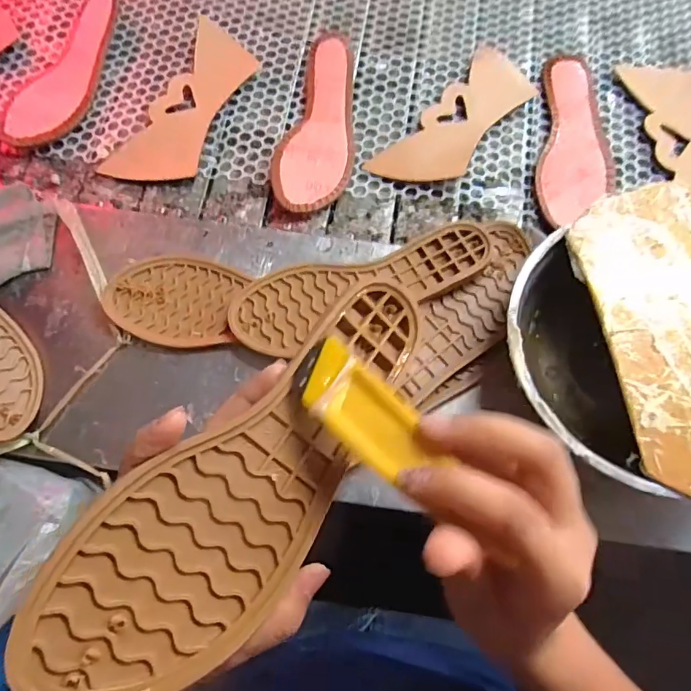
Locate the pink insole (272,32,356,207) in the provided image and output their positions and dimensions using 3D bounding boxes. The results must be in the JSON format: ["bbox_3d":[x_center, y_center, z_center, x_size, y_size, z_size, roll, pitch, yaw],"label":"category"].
[{"bbox_3d":[-0.026,-0.236,0.513,0.076,0.024,0.212,10,72,3],"label":"pink insole"}]

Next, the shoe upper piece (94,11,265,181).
[{"bbox_3d":[-0.171,-0.266,0.529,0.090,0.008,0.221,25,74,7],"label":"shoe upper piece"}]

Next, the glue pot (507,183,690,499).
[{"bbox_3d":[0.253,0.000,0.390,0.246,0.085,0.232,1,71,-2],"label":"glue pot"}]

